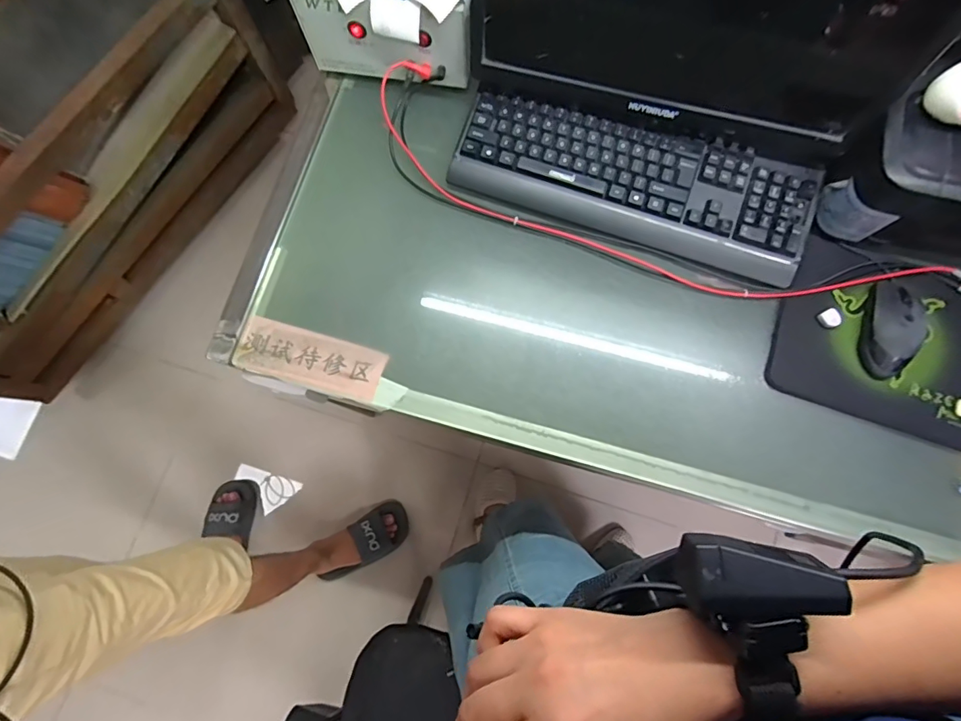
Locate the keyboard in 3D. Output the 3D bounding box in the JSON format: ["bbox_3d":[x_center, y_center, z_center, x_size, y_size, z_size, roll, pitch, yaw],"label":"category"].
[{"bbox_3d":[0.186,-0.221,0.581,0.434,0.044,0.144,19,79,4],"label":"keyboard"}]

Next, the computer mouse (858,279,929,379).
[{"bbox_3d":[0.479,-0.042,0.537,0.059,0.033,0.120,14,79,3],"label":"computer mouse"}]

